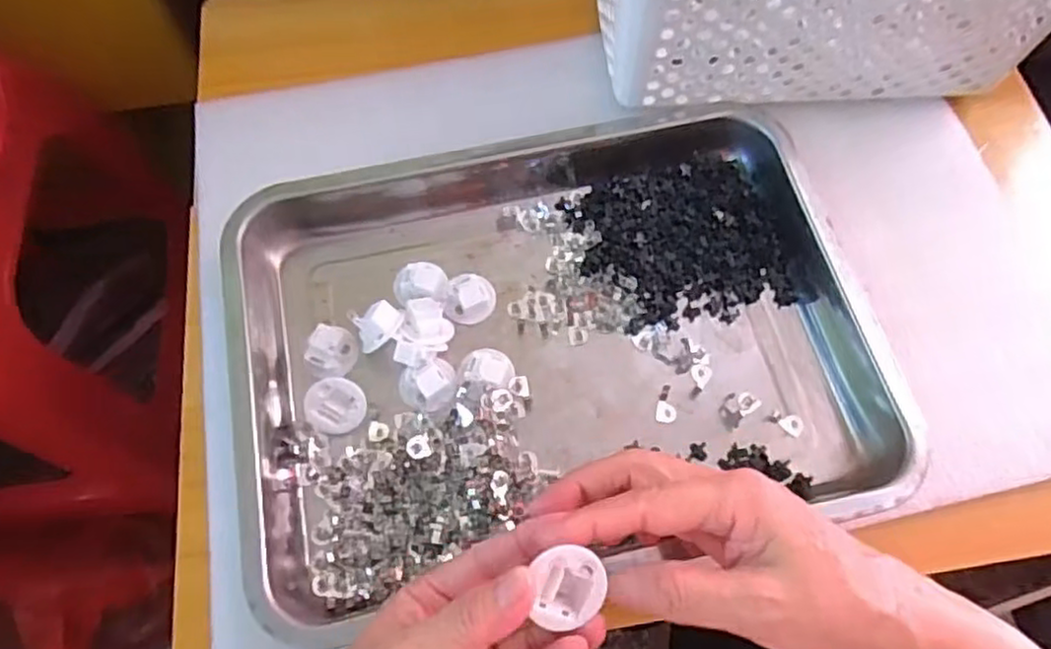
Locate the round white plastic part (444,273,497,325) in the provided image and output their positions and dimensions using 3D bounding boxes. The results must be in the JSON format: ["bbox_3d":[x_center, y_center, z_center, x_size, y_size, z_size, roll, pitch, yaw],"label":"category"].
[{"bbox_3d":[-0.036,-0.019,0.445,0.031,0.016,0.035,6,67,2],"label":"round white plastic part"}]

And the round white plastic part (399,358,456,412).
[{"bbox_3d":[-0.060,0.037,0.421,0.034,0.011,0.030,-18,68,-8],"label":"round white plastic part"}]

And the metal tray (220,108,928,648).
[{"bbox_3d":[0.014,-0.002,0.425,0.372,0.043,0.311,-12,68,-6],"label":"metal tray"}]

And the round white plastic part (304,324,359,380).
[{"bbox_3d":[-0.122,0.017,0.427,0.028,0.013,0.034,18,68,7],"label":"round white plastic part"}]

